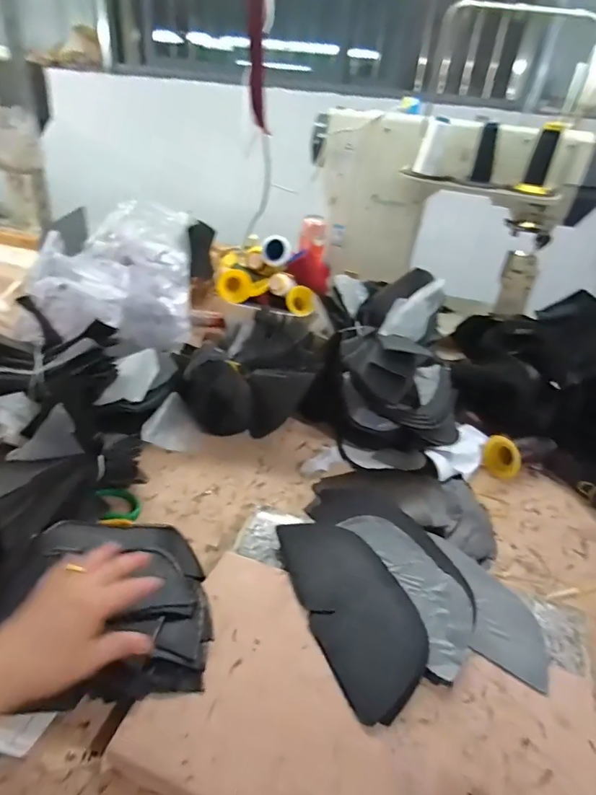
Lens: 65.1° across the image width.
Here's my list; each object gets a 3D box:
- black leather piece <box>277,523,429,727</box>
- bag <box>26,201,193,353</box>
[{"bbox_3d":[0.059,0.215,0.495,0.100,0.020,0.213,-8,36,-19],"label":"black leather piece"},{"bbox_3d":[-0.355,-0.231,0.909,0.277,0.222,0.196,1,34,-7],"label":"bag"}]

